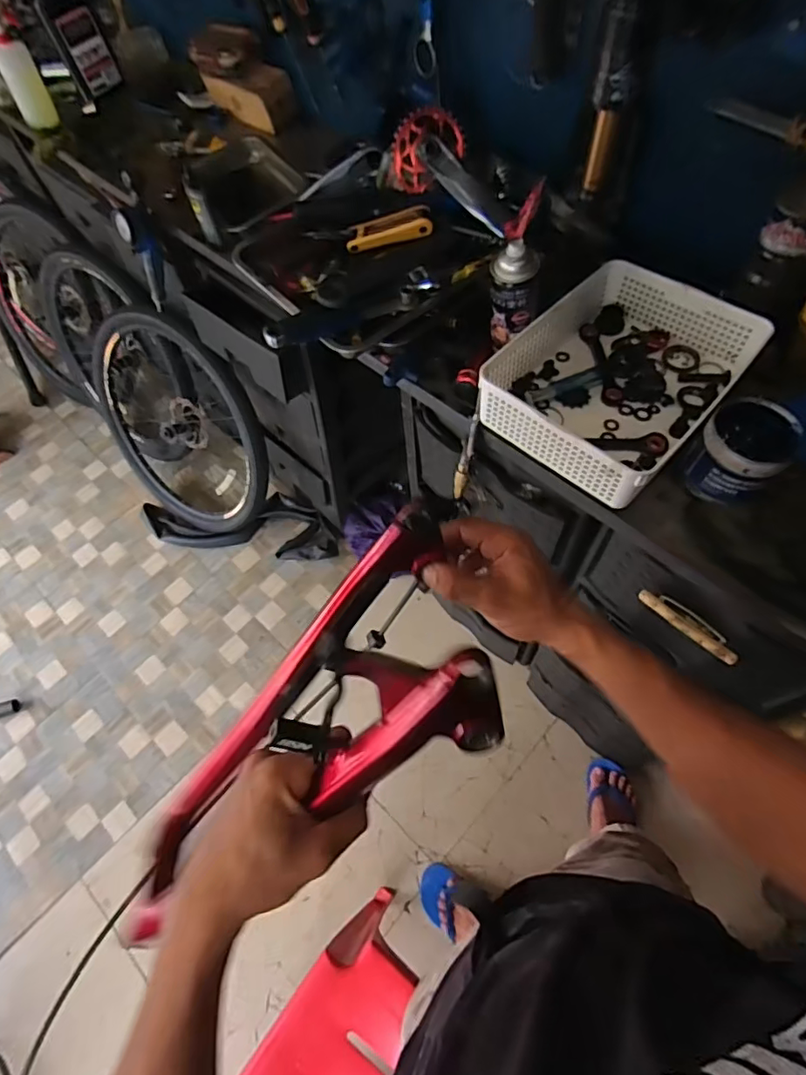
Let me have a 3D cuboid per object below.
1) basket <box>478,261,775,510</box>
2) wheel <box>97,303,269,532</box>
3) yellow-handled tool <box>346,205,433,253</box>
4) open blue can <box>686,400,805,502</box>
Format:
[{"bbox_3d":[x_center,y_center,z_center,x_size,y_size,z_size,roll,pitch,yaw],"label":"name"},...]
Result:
[{"bbox_3d":[0.286,-0.215,0.735,0.252,0.086,0.326,39,71,21],"label":"basket"},{"bbox_3d":[-0.635,-0.310,1.568,0.659,0.641,0.115,7,35,32],"label":"wheel"},{"bbox_3d":[-0.021,-0.466,0.836,0.128,0.028,0.046,-10,61,11],"label":"yellow-handled tool"},{"bbox_3d":[0.415,-0.104,0.680,0.110,0.080,0.102,-34,65,-14],"label":"open blue can"}]

